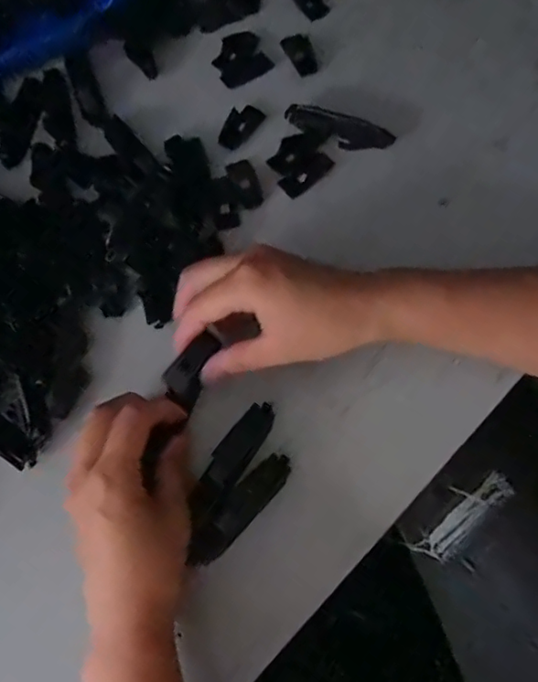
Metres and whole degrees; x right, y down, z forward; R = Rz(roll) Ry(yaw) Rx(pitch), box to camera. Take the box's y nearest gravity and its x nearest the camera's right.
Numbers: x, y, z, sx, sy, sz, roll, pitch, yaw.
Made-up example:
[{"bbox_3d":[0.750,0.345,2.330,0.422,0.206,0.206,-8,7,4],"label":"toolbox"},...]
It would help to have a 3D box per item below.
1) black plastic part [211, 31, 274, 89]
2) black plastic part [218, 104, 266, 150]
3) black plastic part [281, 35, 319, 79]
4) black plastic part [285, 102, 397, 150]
[{"bbox_3d":[-0.023,-0.226,0.458,0.042,0.004,0.046,-28,71,-5],"label":"black plastic part"},{"bbox_3d":[-0.022,-0.164,0.437,0.022,0.006,0.043,28,75,13],"label":"black plastic part"},{"bbox_3d":[0.026,-0.228,0.456,0.022,0.004,0.037,-26,71,-4],"label":"black plastic part"},{"bbox_3d":[0.051,-0.157,0.426,0.080,0.014,0.022,19,74,11],"label":"black plastic part"}]

